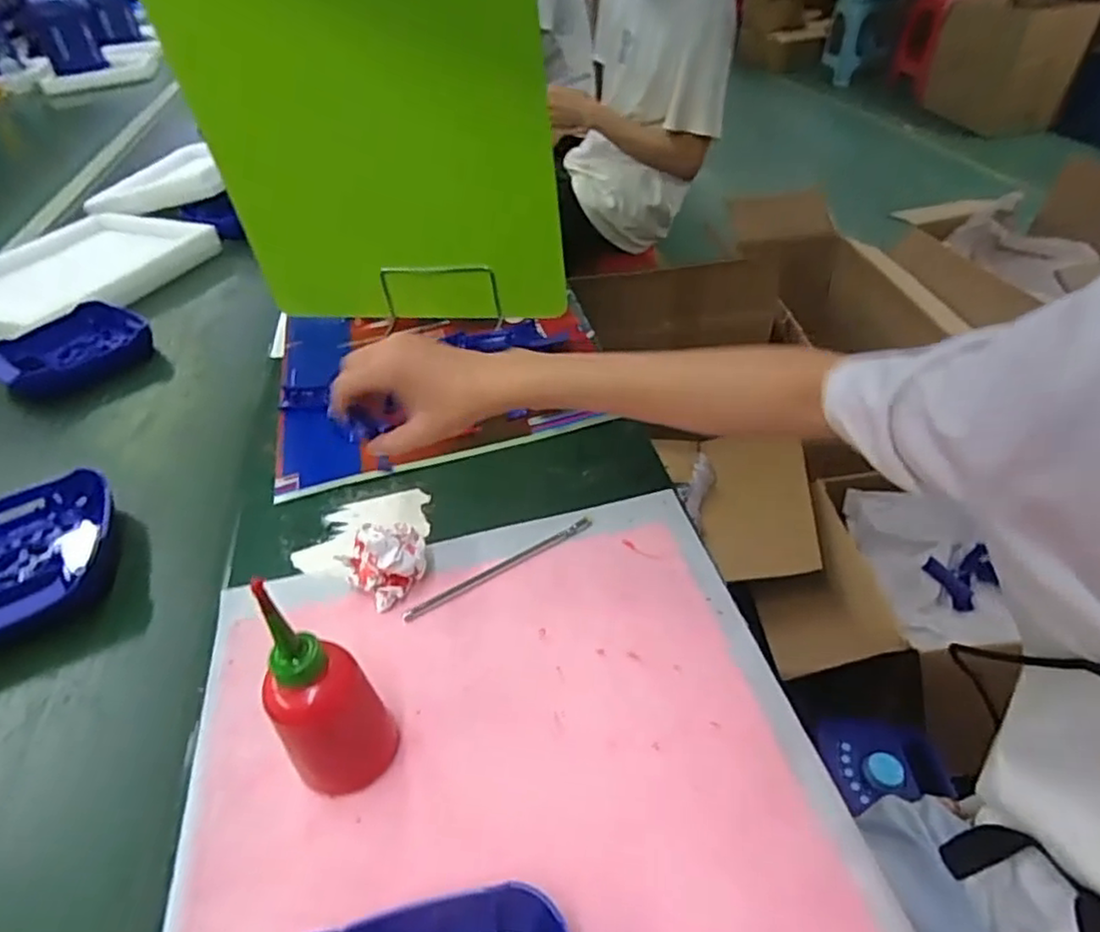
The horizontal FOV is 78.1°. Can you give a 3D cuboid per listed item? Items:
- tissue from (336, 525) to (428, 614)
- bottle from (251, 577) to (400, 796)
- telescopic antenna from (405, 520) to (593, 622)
[{"bbox_3d":[-0.132,0.075,0.551,0.059,0.056,0.048,-31,47,-28],"label":"tissue"},{"bbox_3d":[-0.137,0.136,0.405,0.058,0.150,0.051,-28,46,-26],"label":"bottle"},{"bbox_3d":[-0.040,0.084,0.568,0.178,0.004,0.012,-25,44,-22],"label":"telescopic antenna"}]

